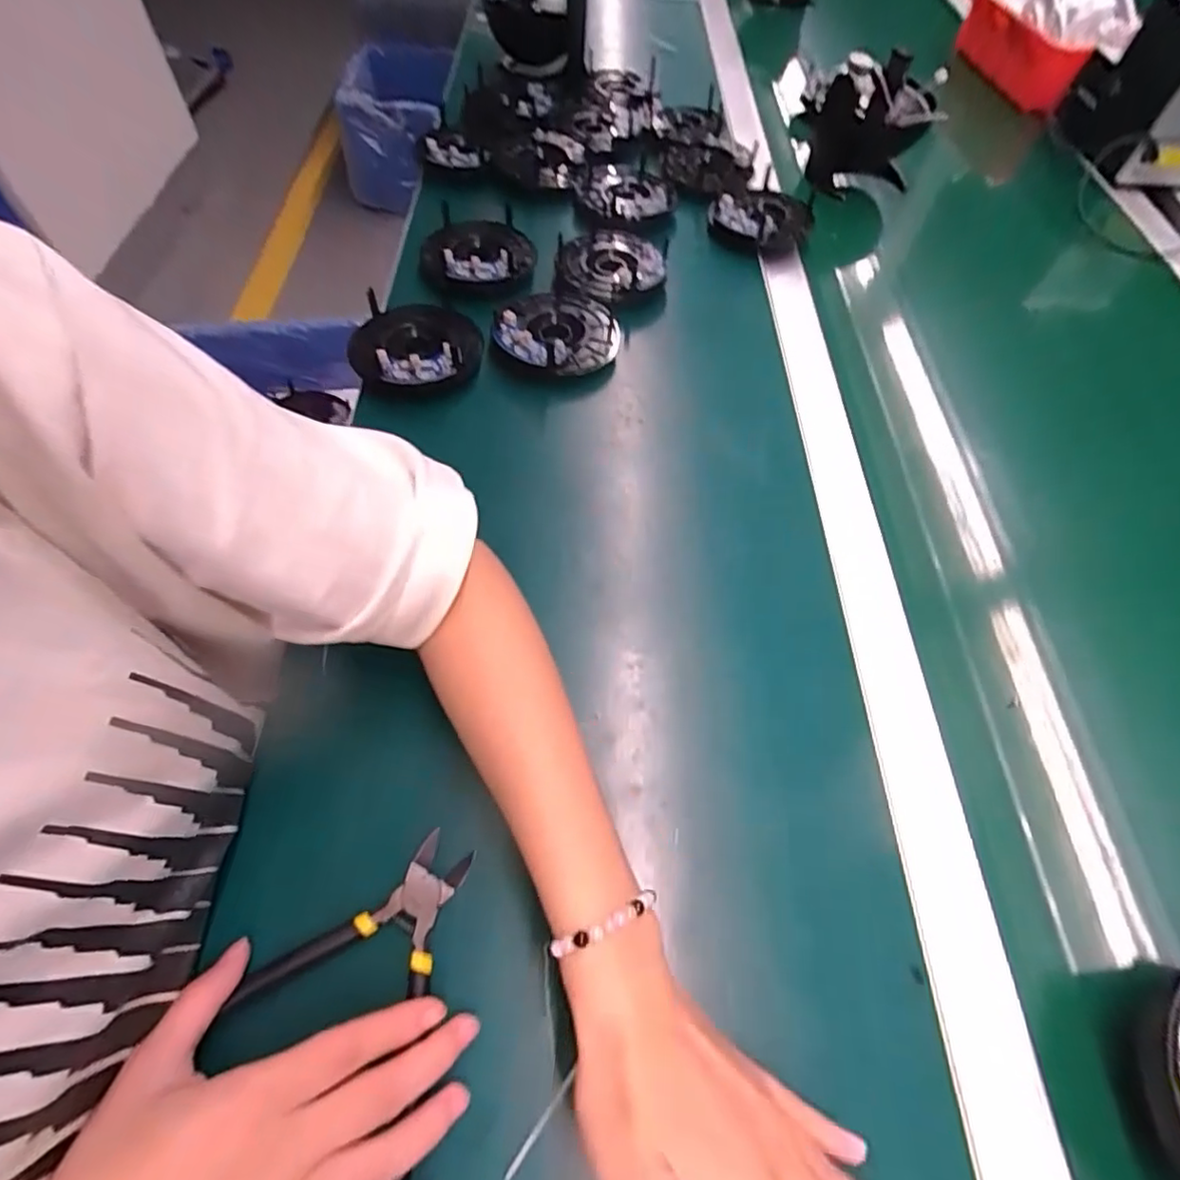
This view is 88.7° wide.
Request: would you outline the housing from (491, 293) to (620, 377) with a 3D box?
[{"bbox_3d":[-0.028,-0.215,0.496,0.102,0.025,0.091,-14,60,-12],"label":"housing"}]

